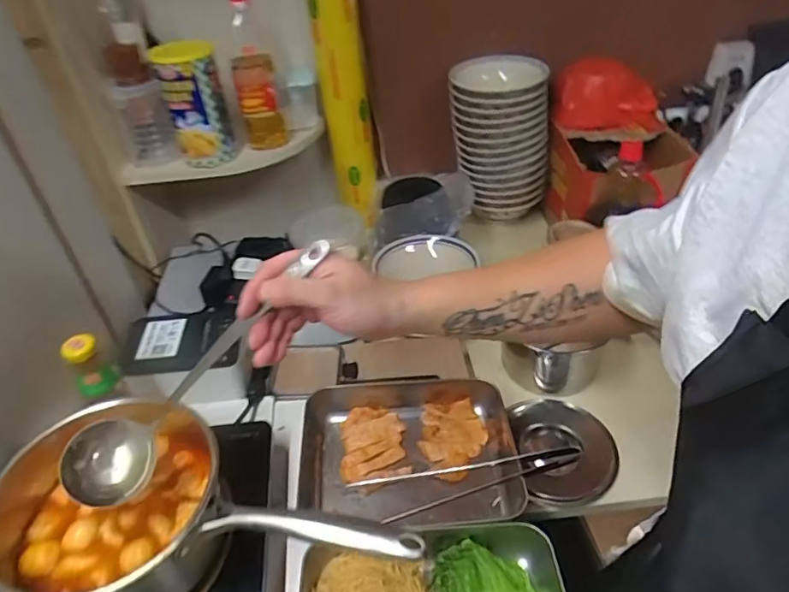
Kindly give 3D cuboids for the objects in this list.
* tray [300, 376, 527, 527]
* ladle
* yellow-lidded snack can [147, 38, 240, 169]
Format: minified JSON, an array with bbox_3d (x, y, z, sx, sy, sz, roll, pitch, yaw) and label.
[{"bbox_3d":[0.015,0.197,0.664,0.266,0.066,0.186,-5,40,1],"label":"tray"},{"bbox_3d":[-0.163,0.059,0.435,0.293,0.060,0.058,-43,44,9],"label":"ladle"},{"bbox_3d":[-0.343,-0.335,0.926,0.097,0.184,0.102,-12,41,-8],"label":"yellow-lidded snack can"}]

